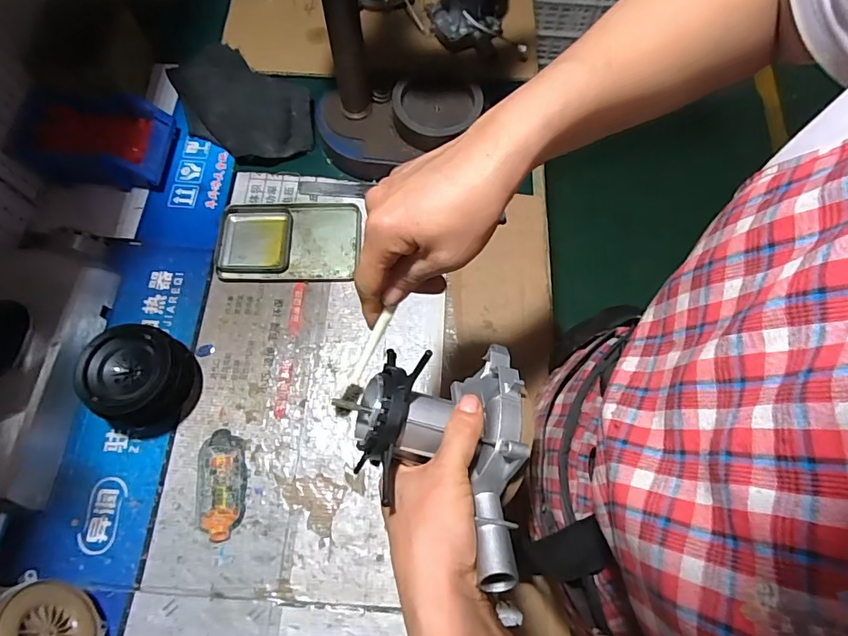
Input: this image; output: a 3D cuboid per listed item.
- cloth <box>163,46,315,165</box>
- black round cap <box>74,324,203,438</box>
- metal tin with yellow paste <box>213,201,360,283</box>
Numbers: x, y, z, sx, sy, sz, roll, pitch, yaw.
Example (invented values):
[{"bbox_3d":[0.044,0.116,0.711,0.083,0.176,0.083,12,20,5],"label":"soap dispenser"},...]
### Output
[{"bbox_3d":[-0.268,-0.329,0.707,0.182,0.082,0.208,-22,70,-8],"label":"cloth"},{"bbox_3d":[-0.323,0.074,0.558,0.105,0.097,0.115,-2,71,-3],"label":"black round cap"},{"bbox_3d":[-0.185,-0.104,0.657,0.187,0.018,0.112,-2,69,-1],"label":"metal tin with yellow paste"}]

